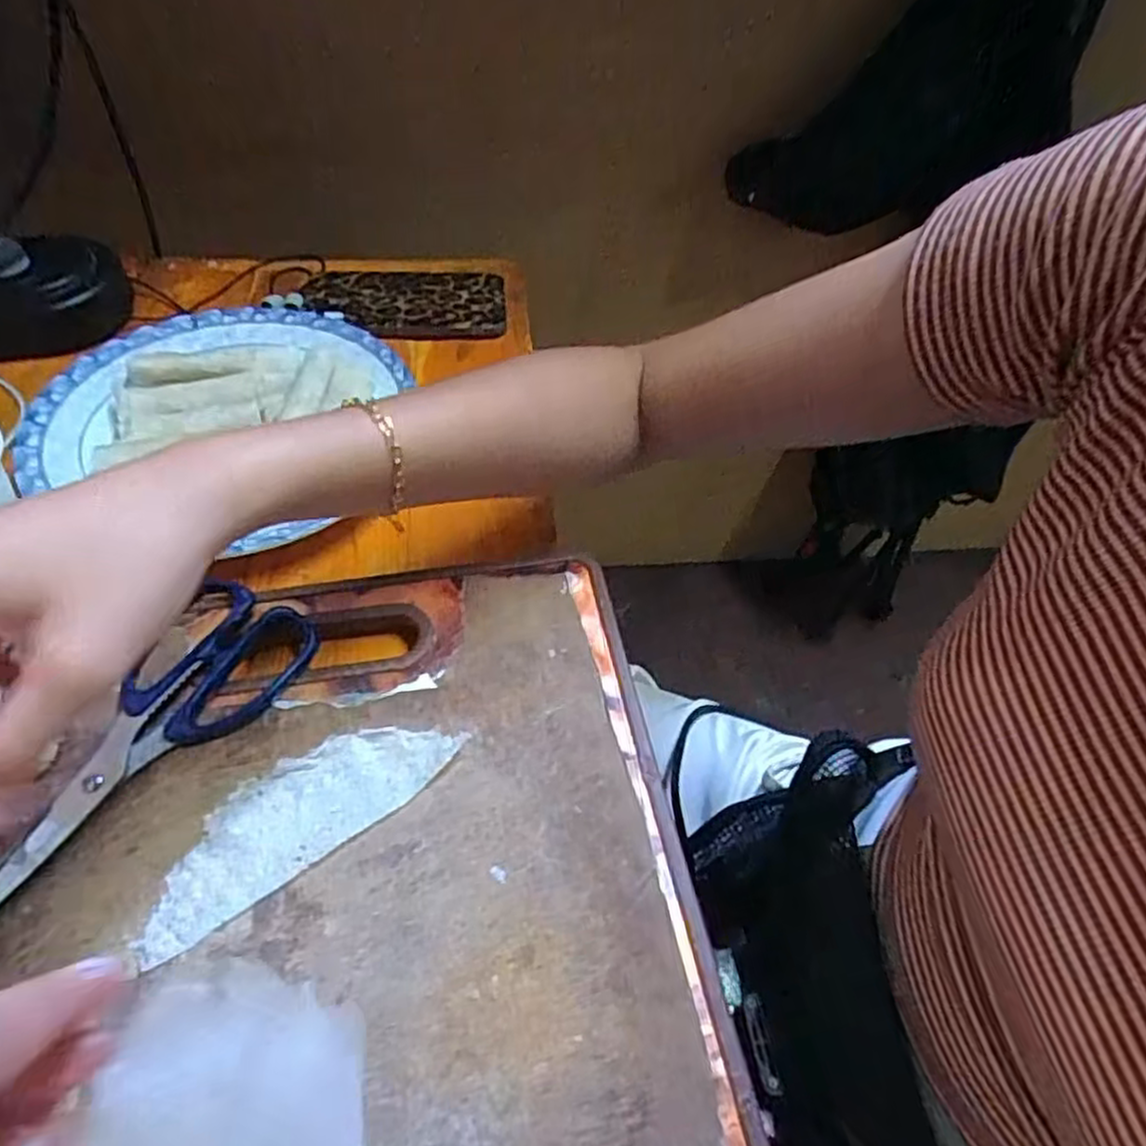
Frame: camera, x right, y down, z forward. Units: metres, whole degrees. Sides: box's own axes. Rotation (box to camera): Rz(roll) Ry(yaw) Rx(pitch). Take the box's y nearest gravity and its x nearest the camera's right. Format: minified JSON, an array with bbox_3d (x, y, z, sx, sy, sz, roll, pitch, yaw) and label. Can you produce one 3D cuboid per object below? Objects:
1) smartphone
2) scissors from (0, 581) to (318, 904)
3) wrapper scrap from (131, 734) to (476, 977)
[{"bbox_3d":[-0.129,-0.211,0.575,0.151,0.010,0.082,1,52,-4],"label":"smartphone"},{"bbox_3d":[-0.194,0.072,0.325,0.067,0.010,0.176,30,56,17],"label":"scissors"},{"bbox_3d":[-0.115,0.099,0.312,0.135,0.006,0.046,-30,60,-25],"label":"wrapper scrap"}]

